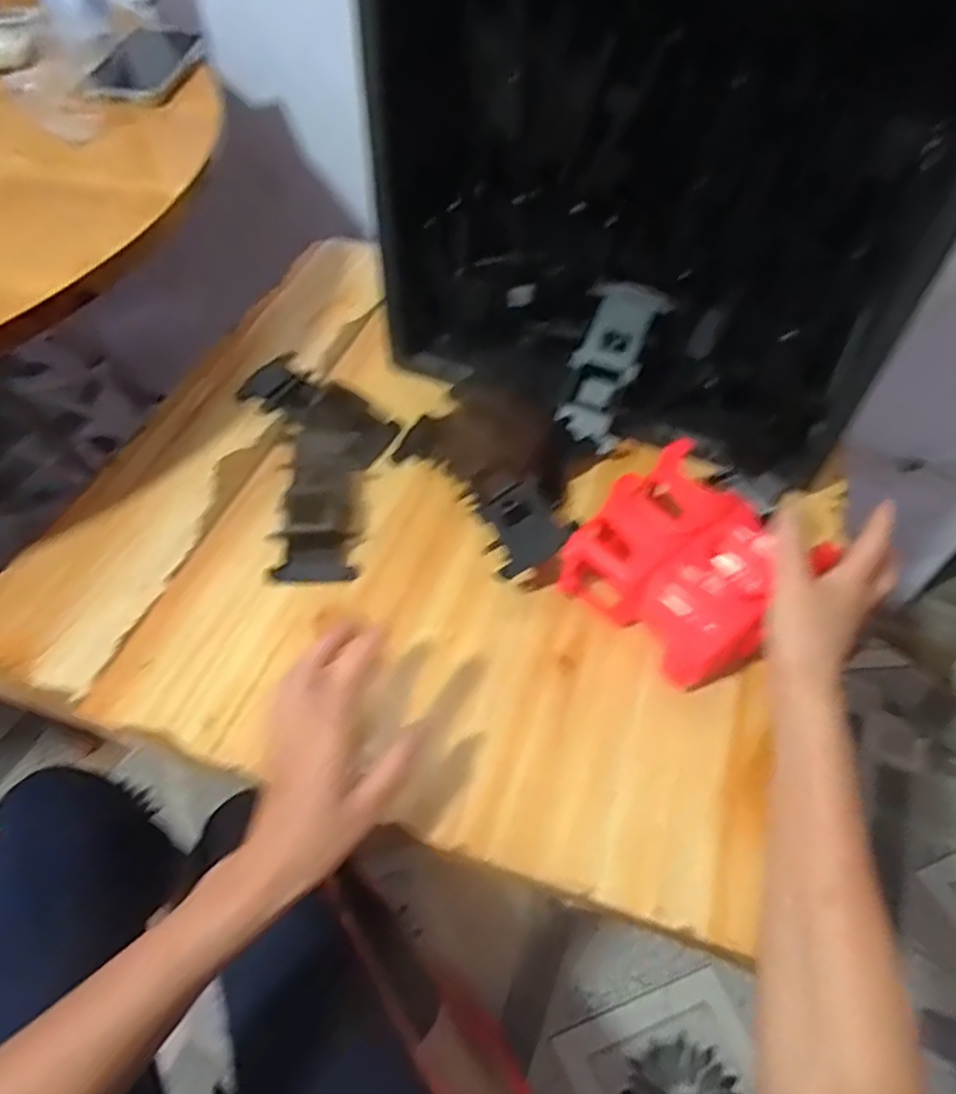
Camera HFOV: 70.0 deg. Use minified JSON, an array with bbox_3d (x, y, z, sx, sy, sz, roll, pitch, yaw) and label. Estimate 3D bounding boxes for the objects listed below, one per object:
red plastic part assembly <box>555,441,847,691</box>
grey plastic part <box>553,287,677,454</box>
[{"bbox_3d":[0.157,0.018,0.520,0.135,0.071,0.144,-35,61,-24],"label":"red plastic part assembly"},{"bbox_3d":[0.118,-0.170,0.625,0.066,0.028,0.148,20,94,14],"label":"grey plastic part"}]

